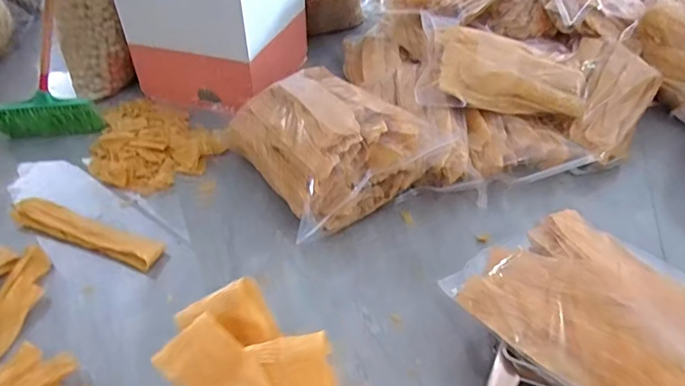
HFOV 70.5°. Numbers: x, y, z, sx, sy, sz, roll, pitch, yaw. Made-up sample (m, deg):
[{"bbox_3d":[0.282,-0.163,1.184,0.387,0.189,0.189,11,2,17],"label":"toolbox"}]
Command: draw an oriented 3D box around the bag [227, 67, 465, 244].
[{"bbox_3d":[-0.020,-0.140,1.122,0.380,0.179,0.383,-24,47,-24],"label":"bag"}]

